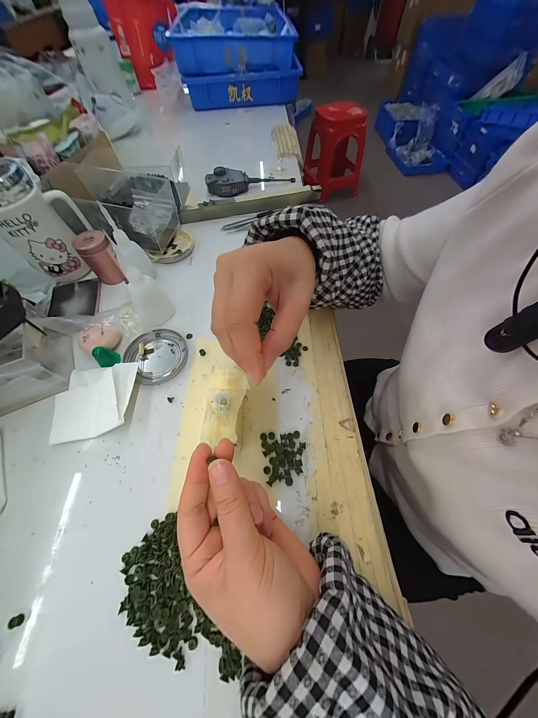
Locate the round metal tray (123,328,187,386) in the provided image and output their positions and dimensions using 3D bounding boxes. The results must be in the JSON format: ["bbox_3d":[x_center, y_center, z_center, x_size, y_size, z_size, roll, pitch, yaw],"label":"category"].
[{"bbox_3d":[-0.145,-0.006,0.301,0.072,0.010,0.077,0,61,0],"label":"round metal tray"}]

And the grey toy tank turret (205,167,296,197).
[{"bbox_3d":[-0.040,-0.386,0.495,0.184,0.030,0.053,-17,64,-7],"label":"grey toy tank turret"}]

